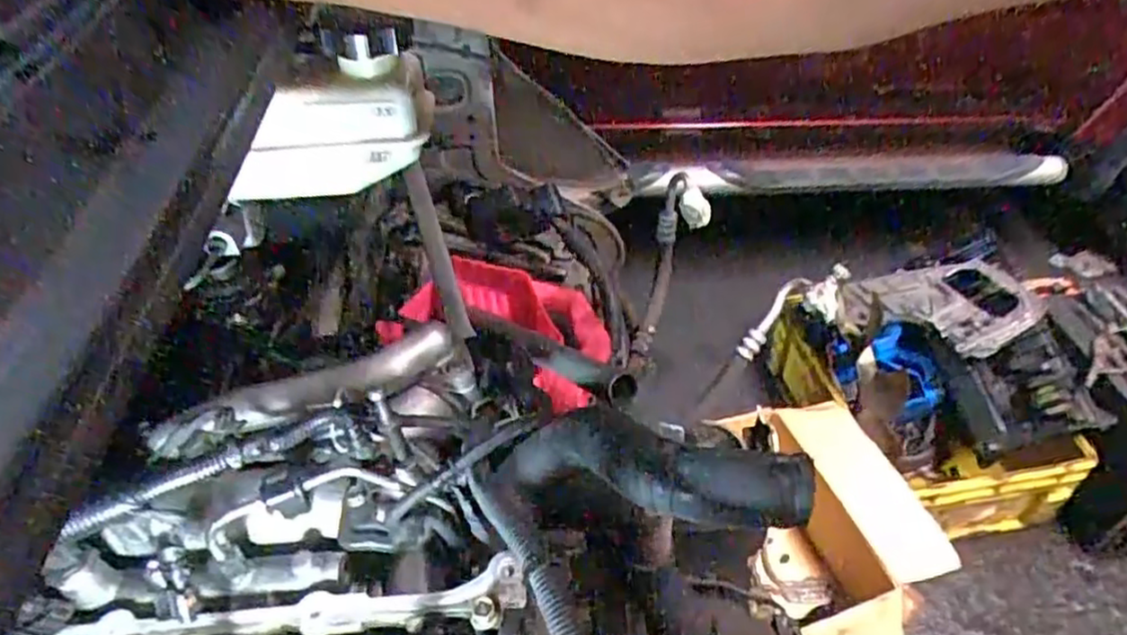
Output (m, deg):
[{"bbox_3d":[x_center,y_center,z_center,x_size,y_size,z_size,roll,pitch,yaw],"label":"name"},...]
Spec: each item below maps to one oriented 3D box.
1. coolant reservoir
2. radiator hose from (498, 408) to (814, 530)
[{"bbox_3d":[-0.151,-0.133,0.458,0.124,0.104,0.063,-5,43,-5],"label":"coolant reservoir"},{"bbox_3d":[0.043,0.090,0.459,0.220,0.064,0.058,-1,34,42],"label":"radiator hose"}]

